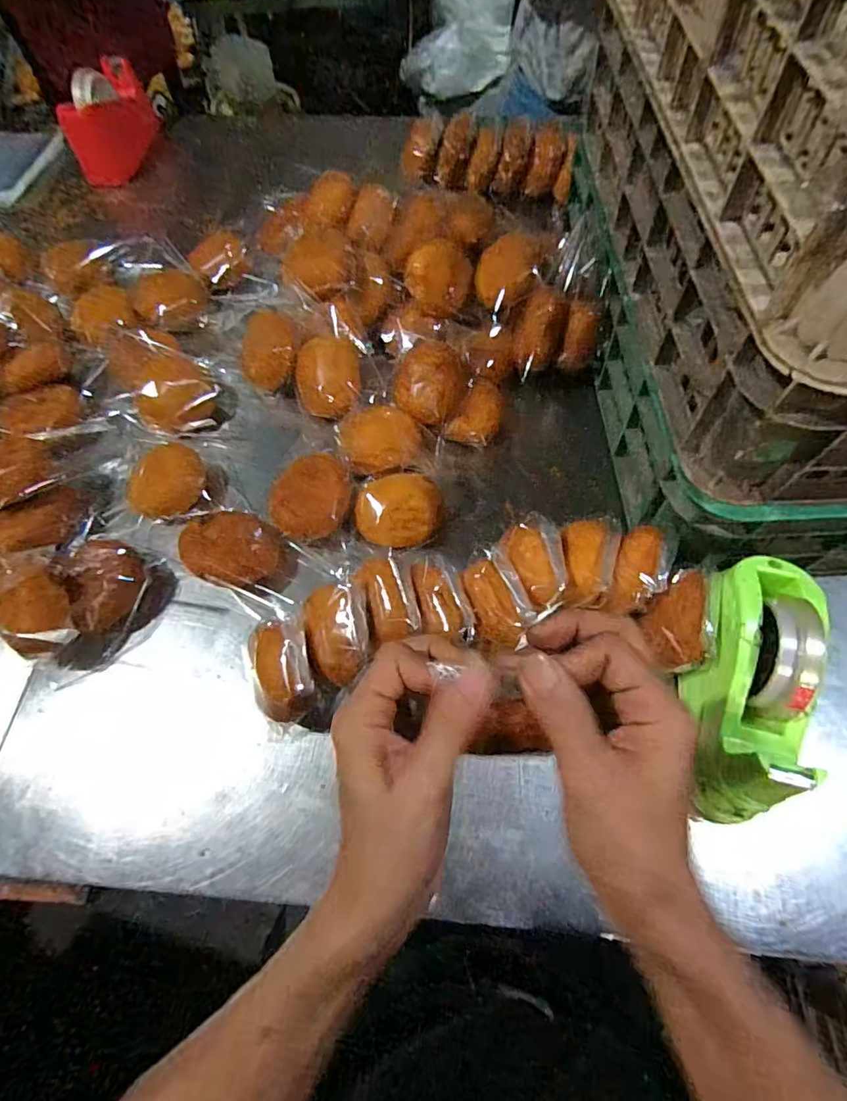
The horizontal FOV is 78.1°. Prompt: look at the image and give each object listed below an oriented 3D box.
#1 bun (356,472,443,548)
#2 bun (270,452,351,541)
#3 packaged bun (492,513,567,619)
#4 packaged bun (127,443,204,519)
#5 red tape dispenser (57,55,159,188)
[{"bbox_3d":[-0.026,-0.044,0.551,0.092,0.041,0.077,-10,64,-2],"label":"bun"},{"bbox_3d":[-0.116,-0.050,0.555,0.085,0.054,0.074,-33,67,-13],"label":"bun"},{"bbox_3d":[0.096,0.013,0.461,0.059,0.024,0.084,-20,65,-7],"label":"packaged bun"},{"bbox_3d":[-0.278,-0.077,0.579,0.068,0.036,0.097,2,64,4],"label":"packaged bun"},{"bbox_3d":[-0.523,-0.728,0.892,0.075,0.130,0.202,4,64,5],"label":"red tape dispenser"}]

